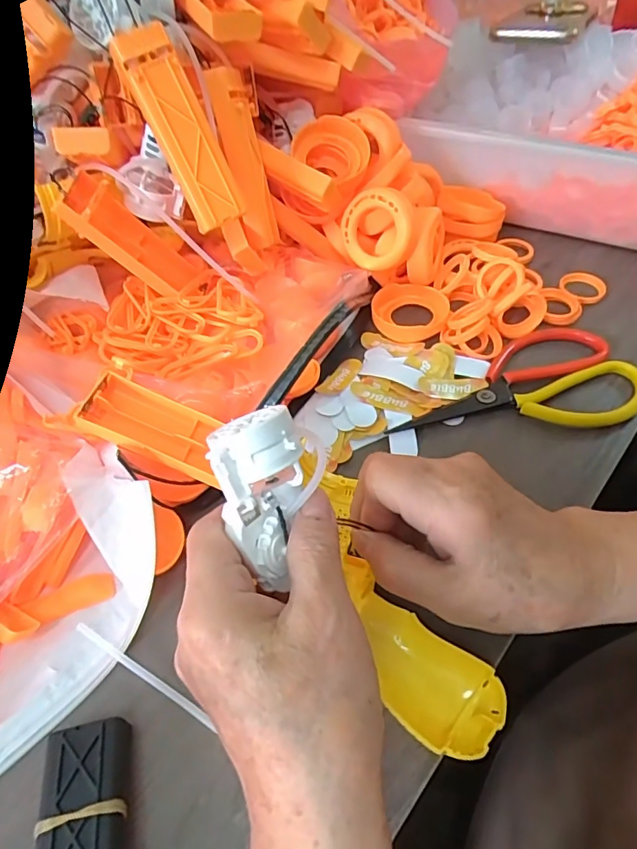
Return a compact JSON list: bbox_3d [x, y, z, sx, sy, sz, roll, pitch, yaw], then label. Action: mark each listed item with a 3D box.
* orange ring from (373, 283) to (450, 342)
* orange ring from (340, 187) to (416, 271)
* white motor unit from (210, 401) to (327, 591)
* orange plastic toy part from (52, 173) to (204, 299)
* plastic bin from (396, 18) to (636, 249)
[{"bbox_3d":[0.071,-0.086,0.406,0.058,0.016,0.057,-1,51,2],"label":"orange ring"},{"bbox_3d":[0.043,-0.146,0.389,0.060,0.055,0.017,7,26,34],"label":"orange ring"},{"bbox_3d":[-0.020,0.027,0.217,0.042,0.033,0.063,-19,94,-15],"label":"white motor unit"},{"bbox_3d":[-0.125,-0.125,0.354,0.024,0.100,0.038,-32,47,23],"label":"orange plastic toy part"},{"bbox_3d":[0.260,-0.253,0.466,0.312,0.112,0.207,20,55,18],"label":"plastic bin"}]

